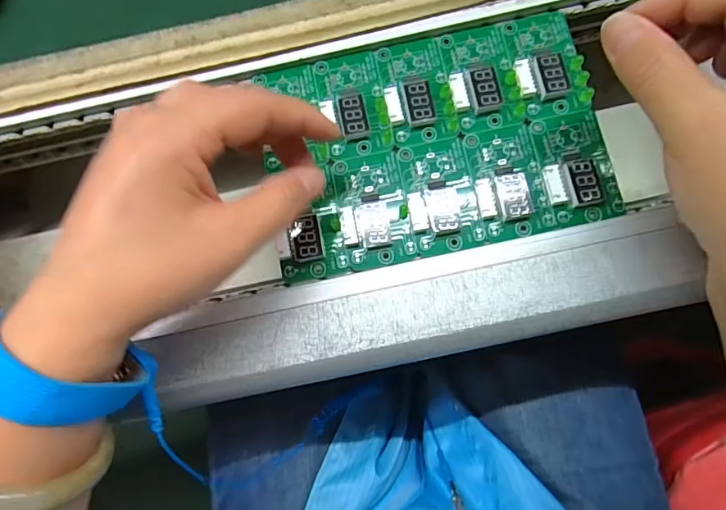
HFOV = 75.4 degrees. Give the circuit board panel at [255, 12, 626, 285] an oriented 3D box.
[{"bbox_3d":[0.038,-0.063,0.256,0.176,0.016,0.125,-12,81,3],"label":"circuit board panel"}]

